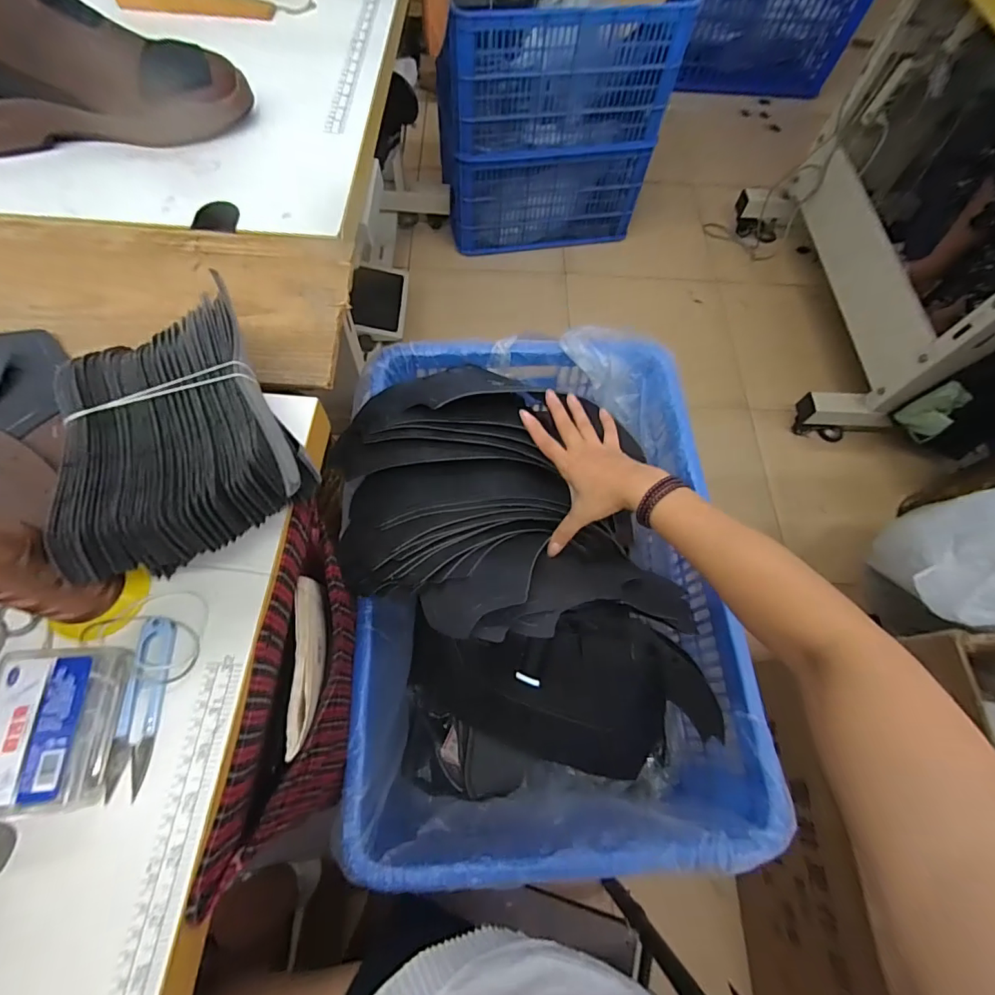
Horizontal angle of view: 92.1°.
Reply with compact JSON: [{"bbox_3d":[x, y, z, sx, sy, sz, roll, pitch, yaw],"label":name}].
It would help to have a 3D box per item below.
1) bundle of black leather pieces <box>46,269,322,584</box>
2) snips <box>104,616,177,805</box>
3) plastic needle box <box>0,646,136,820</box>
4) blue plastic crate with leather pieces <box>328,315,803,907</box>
[{"bbox_3d":[-0.204,-0.035,0.308,0.127,0.051,0.155,-27,71,-14],"label":"bundle of black leather pieces"},{"bbox_3d":[-0.219,0.126,0.295,0.021,0.009,0.101,0,66,-3],"label":"snips"},{"bbox_3d":[-0.257,0.131,0.275,0.059,0.033,0.088,-2,66,-4],"label":"plastic needle box"},{"bbox_3d":[0.044,0.082,0.584,0.409,0.276,0.587,-2,66,-4],"label":"blue plastic crate with leather pieces"}]

